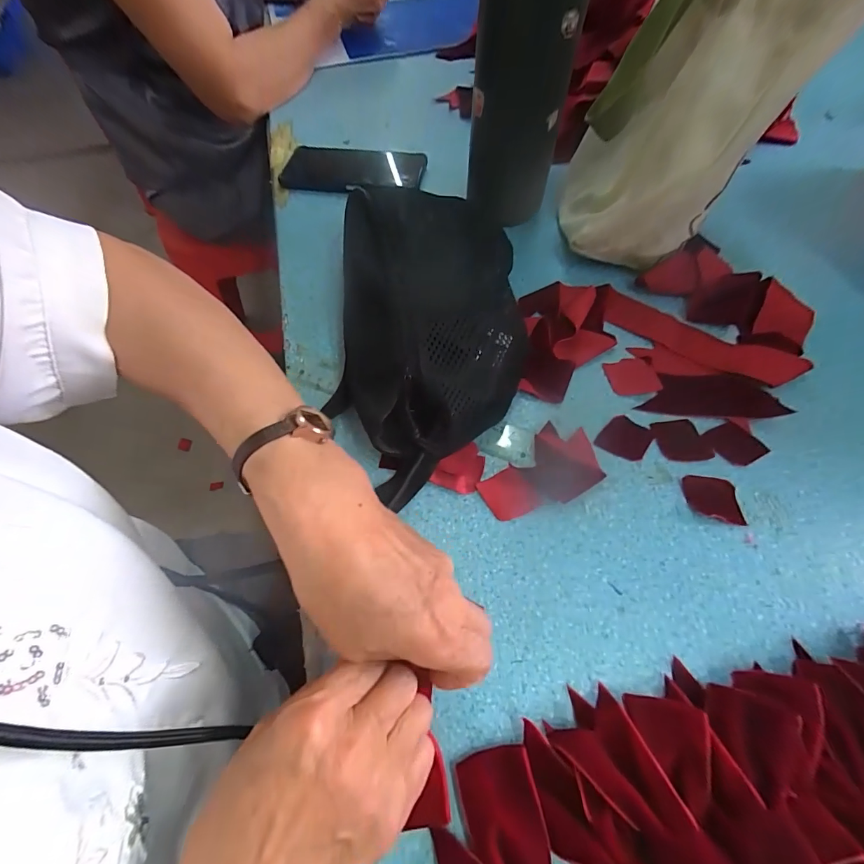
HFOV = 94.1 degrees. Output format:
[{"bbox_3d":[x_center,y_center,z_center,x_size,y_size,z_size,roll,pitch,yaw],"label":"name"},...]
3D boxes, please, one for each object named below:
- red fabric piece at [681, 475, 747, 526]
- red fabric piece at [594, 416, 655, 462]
[{"bbox_3d":[0.195,0.047,0.279,0.035,0.005,0.033,2,61,2],"label":"red fabric piece"},{"bbox_3d":[0.147,0.004,0.305,0.033,0.004,0.034,35,67,19],"label":"red fabric piece"}]

